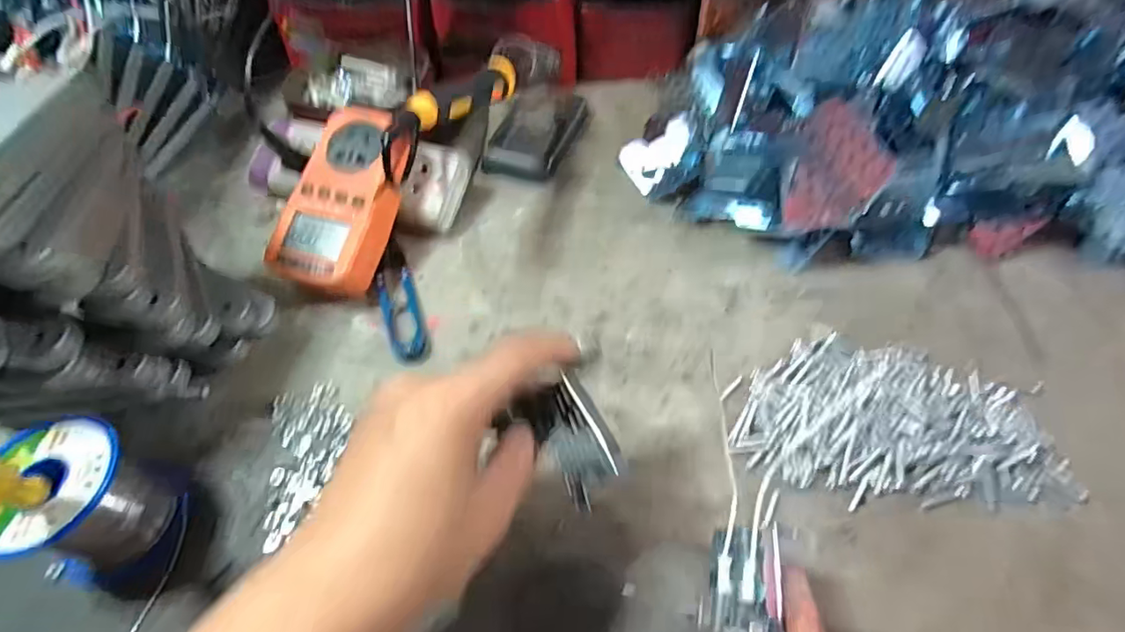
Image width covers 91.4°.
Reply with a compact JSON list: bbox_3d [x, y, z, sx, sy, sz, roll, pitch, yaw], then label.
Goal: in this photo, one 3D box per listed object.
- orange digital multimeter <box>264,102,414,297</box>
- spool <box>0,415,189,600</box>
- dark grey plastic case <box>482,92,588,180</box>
[{"bbox_3d":[-0.151,-0.076,0.386,0.065,0.039,0.130,16,77,12],"label":"orange digital multimeter"},{"bbox_3d":[-0.237,0.094,0.274,0.063,0.066,0.066,4,55,7],"label":"spool"},{"bbox_3d":[-0.022,-0.154,0.467,0.063,0.017,0.097,14,57,14],"label":"dark grey plastic case"}]

